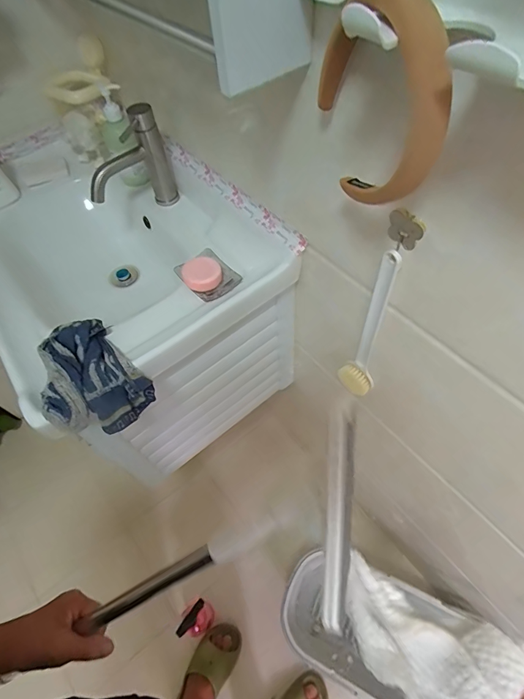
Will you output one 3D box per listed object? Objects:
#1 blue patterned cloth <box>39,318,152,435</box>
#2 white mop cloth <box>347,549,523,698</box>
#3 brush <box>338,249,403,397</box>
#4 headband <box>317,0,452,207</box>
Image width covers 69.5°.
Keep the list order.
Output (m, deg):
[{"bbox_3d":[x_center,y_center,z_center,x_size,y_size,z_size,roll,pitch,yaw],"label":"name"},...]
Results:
[{"bbox_3d":[-0.257,0.035,0.549,0.124,0.073,0.180,-39,63,-19],"label":"blue patterned cloth"},{"bbox_3d":[0.133,0.254,0.316,0.146,0.039,0.087,22,62,17],"label":"white mop cloth"},{"bbox_3d":[0.166,-0.018,0.585,0.034,0.321,0.054,-30,61,-14],"label":"brush"},{"bbox_3d":[0.096,-0.215,0.329,0.033,0.159,0.161,-17,58,-6],"label":"headband"}]

